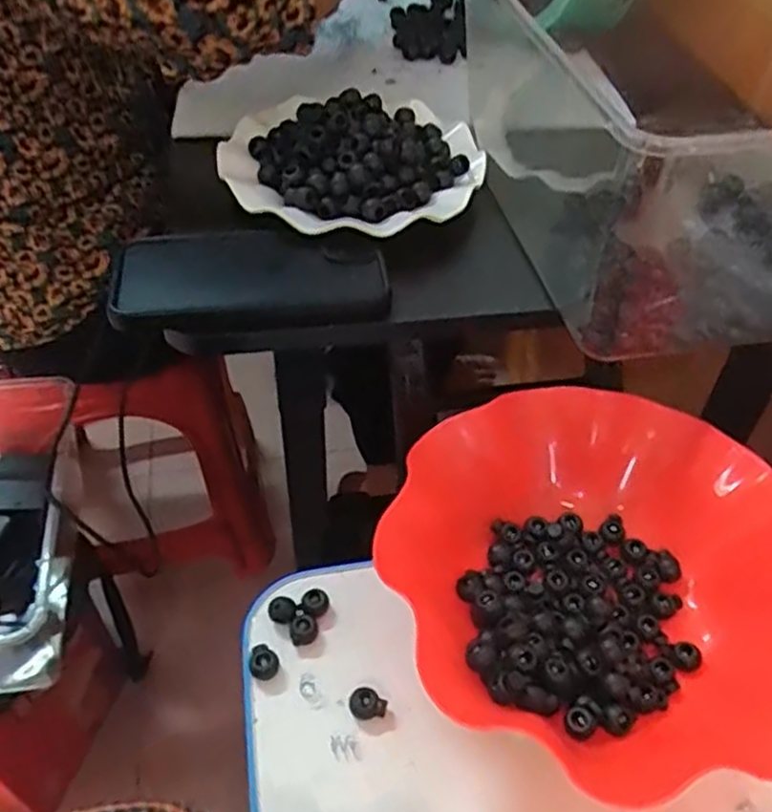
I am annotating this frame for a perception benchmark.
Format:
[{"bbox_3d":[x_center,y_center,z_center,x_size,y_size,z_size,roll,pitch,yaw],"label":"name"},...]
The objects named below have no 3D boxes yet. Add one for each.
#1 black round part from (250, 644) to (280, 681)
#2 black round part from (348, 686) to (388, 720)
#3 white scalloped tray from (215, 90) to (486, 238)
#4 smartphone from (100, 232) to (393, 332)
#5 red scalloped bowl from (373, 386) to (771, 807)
[{"bbox_3d":[-0.066,0.136,0.397,0.016,0.013,0.016,-1,47,1],"label":"black round part"},{"bbox_3d":[-0.010,0.153,0.383,0.019,0.008,0.014,27,54,24],"label":"black round part"},{"bbox_3d":[-0.025,-0.177,0.517,0.182,0.034,0.152,2,48,1],"label":"white scalloped tray"},{"bbox_3d":[-0.083,-0.081,0.457,0.163,0.013,0.077,-6,53,-8],"label":"smartphone"},{"bbox_3d":[0.112,0.090,0.402,0.214,0.059,0.205,-1,47,1],"label":"red scalloped bowl"}]

